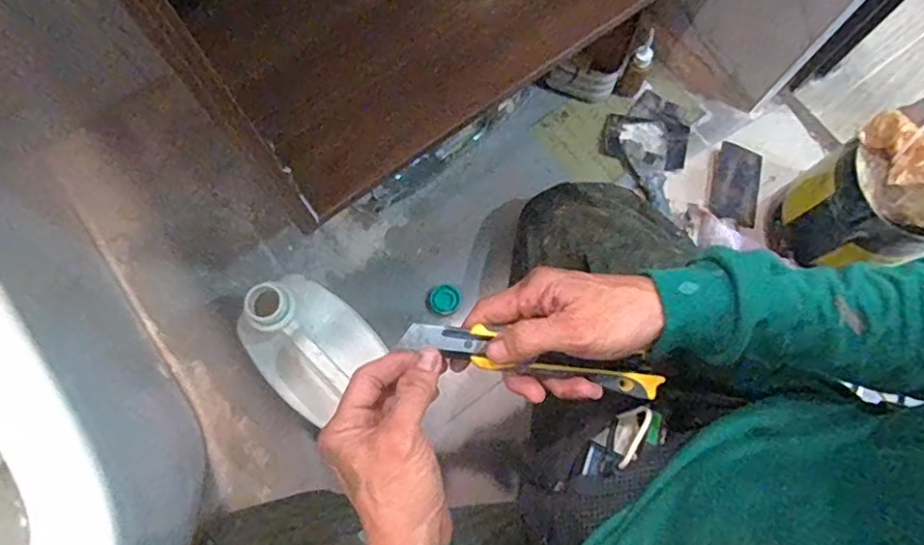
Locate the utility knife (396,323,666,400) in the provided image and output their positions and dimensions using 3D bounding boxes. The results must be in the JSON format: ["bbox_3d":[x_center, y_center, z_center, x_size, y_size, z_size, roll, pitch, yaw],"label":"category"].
[{"bbox_3d":[0.052,0.061,0.407,0.188,0.011,0.024,15,74,-14],"label":"utility knife"}]

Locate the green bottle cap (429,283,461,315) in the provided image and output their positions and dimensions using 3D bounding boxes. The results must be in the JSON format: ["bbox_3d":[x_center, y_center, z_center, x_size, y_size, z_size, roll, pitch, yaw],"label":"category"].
[{"bbox_3d":[-0.023,0.036,0.814,0.042,0.007,0.040,0,76,-1],"label":"green bottle cap"}]

